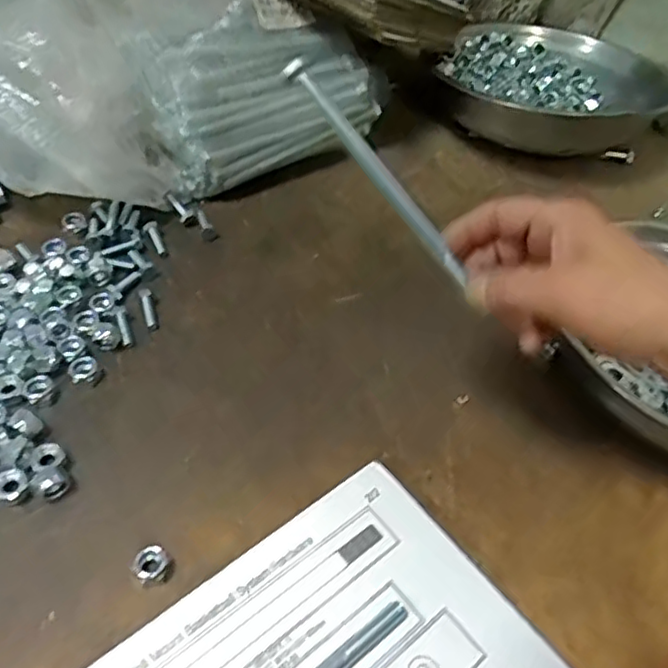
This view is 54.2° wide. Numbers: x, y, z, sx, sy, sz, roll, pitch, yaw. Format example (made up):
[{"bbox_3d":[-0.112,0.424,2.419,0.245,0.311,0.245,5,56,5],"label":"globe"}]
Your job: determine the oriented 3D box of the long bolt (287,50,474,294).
[{"bbox_3d":[0.023,-0.087,0.350,0.011,0.012,0.150,-37,87,-32],"label":"long bolt"}]

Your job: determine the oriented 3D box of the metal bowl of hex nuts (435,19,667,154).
[{"bbox_3d":[0.235,-0.267,0.693,0.228,0.049,0.202,19,51,7],"label":"metal bowl of hex nuts"}]

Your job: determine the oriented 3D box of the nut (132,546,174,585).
[{"bbox_3d":[-0.098,0.125,0.353,0.020,0.013,0.016,-10,51,-15],"label":"nut"}]

